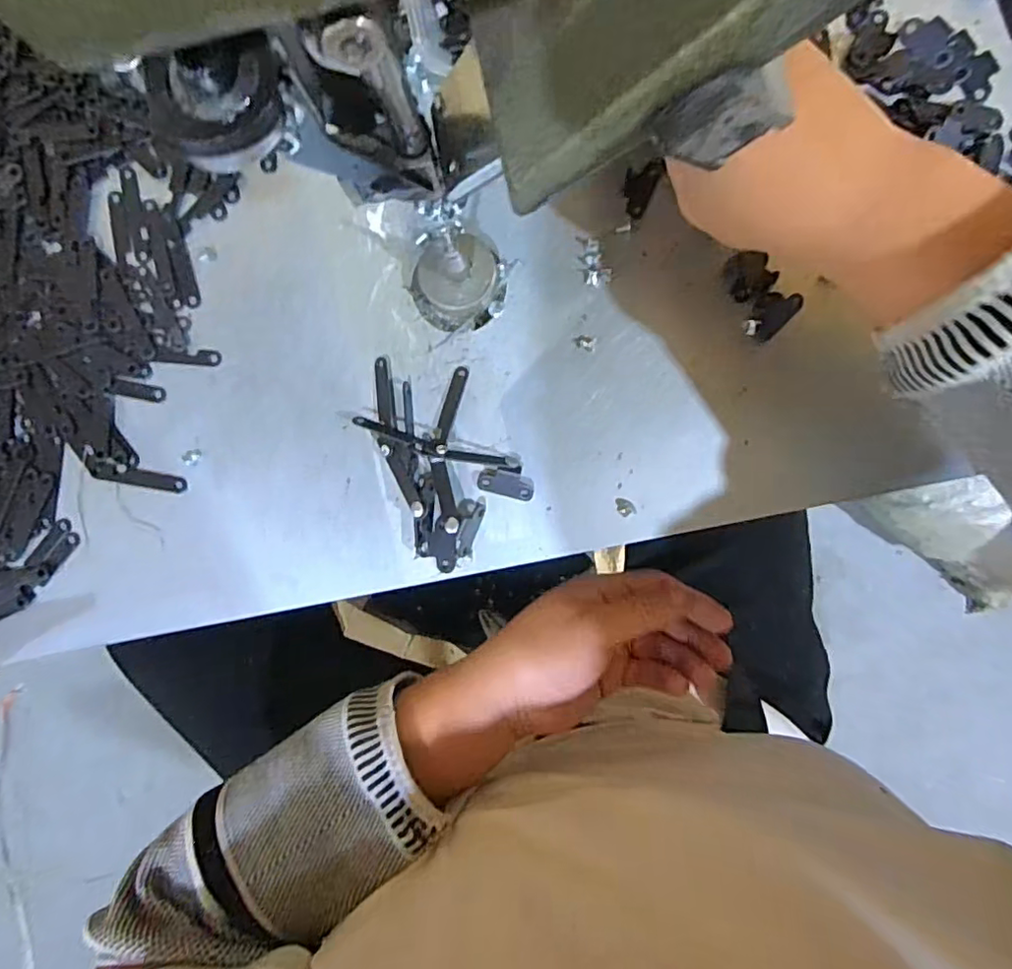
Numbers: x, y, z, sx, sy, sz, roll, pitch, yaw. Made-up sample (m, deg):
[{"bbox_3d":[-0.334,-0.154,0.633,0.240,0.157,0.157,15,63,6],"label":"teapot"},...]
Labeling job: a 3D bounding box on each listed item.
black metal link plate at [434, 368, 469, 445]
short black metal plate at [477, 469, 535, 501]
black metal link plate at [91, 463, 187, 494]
[{"bbox_3d":[-0.029,-0.041,0.314,0.008,0.004,0.042,18,92,1],"label":"black metal link plate"},{"bbox_3d":[0.000,0.000,0.310,0.029,0.009,0.013,13,92,2],"label":"short black metal plate"},{"bbox_3d":[-0.199,-0.003,0.325,0.053,0.005,0.009,9,92,2],"label":"black metal link plate"}]

